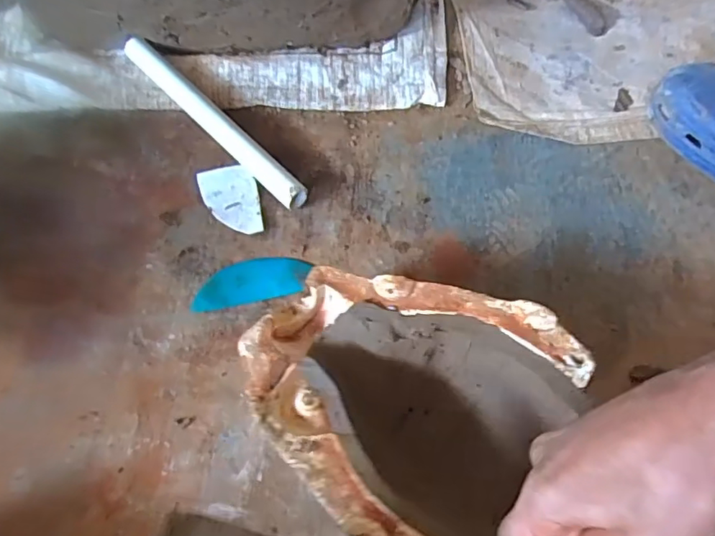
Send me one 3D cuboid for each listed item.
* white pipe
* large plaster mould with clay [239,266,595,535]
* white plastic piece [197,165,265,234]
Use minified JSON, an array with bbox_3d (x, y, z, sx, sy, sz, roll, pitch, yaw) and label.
[{"bbox_3d":[-0.148,-0.151,0.545,0.024,0.028,0.264,-42,73,-16],"label":"white pipe"},{"bbox_3d":[0.032,0.086,0.404,0.188,0.097,0.212,-42,72,-16],"label":"large plaster mould with clay"},{"bbox_3d":[-0.122,-0.066,0.522,0.052,0.008,0.082,-17,67,-7],"label":"white plastic piece"}]

